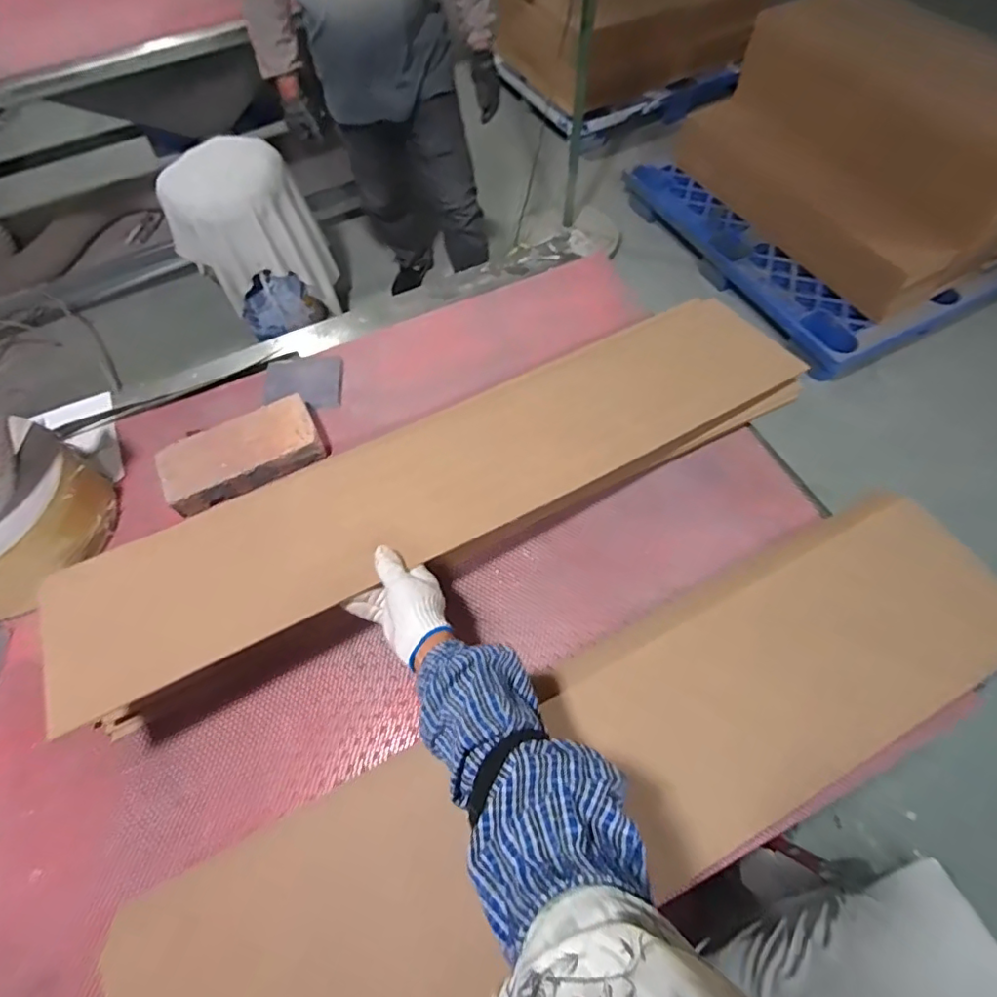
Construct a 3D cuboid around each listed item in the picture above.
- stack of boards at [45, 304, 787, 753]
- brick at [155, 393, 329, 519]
[{"bbox_3d":[-0.031,-0.037,0.715,0.995,0.047,0.211,-26,57,-19],"label":"stack of boards"},{"bbox_3d":[-0.371,-0.062,0.810,0.221,0.059,0.117,-27,65,-13],"label":"brick"}]

